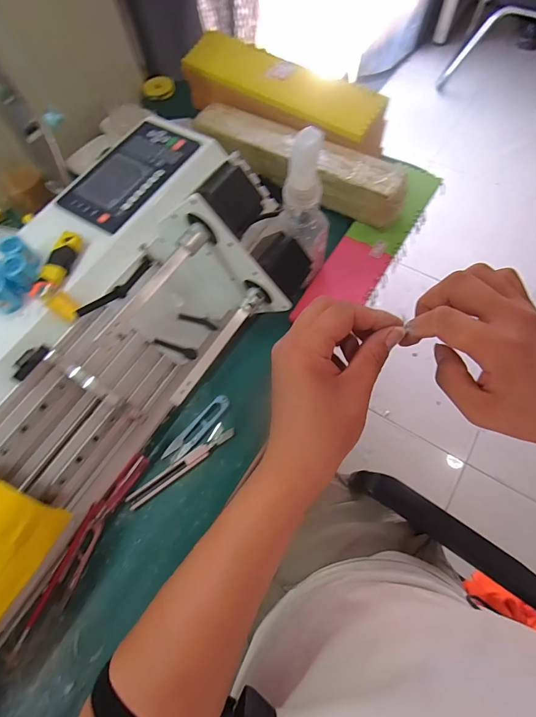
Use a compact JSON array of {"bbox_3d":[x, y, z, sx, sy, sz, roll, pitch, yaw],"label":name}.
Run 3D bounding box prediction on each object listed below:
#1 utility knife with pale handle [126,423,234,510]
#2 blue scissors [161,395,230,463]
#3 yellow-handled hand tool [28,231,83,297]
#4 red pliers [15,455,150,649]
[{"bbox_3d":[-0.100,0.124,0.415,0.137,0.008,0.022,-39,70,-13],"label":"utility knife with pale handle"},{"bbox_3d":[-0.085,0.084,0.435,0.023,0.006,0.100,40,74,18],"label":"blue scissors"},{"bbox_3d":[-0.218,-0.098,0.371,0.024,0.011,0.076,13,68,9],"label":"yellow-handled hand tool"},{"bbox_3d":[-0.195,0.198,0.386,0.026,0.013,0.204,23,70,13],"label":"red pliers"}]

